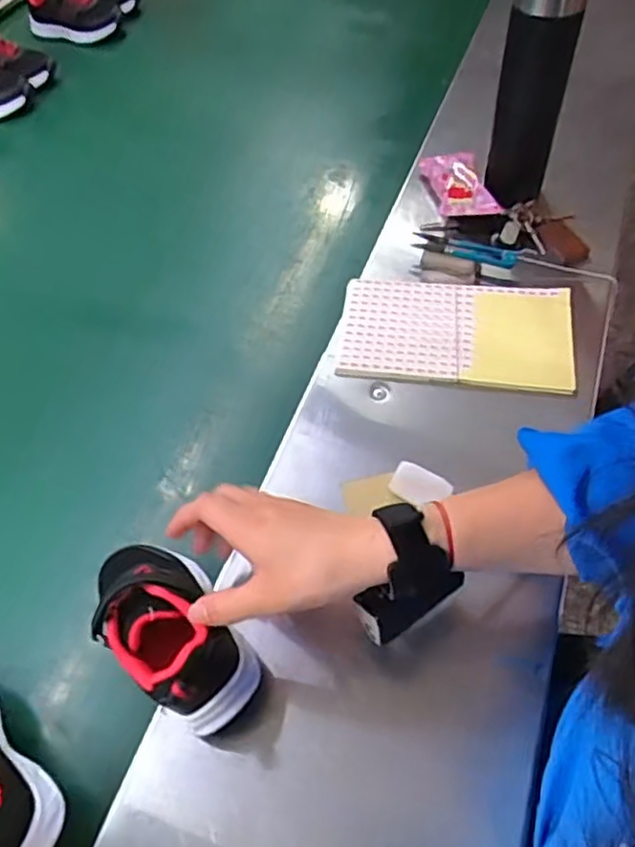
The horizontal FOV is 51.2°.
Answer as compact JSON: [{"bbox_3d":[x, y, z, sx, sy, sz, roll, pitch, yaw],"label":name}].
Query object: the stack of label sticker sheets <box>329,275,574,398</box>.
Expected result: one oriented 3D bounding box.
[{"bbox_3d":[0.128,-0.087,0.619,0.210,0.012,0.119,4,57,9],"label":"stack of label sticker sheets"}]

